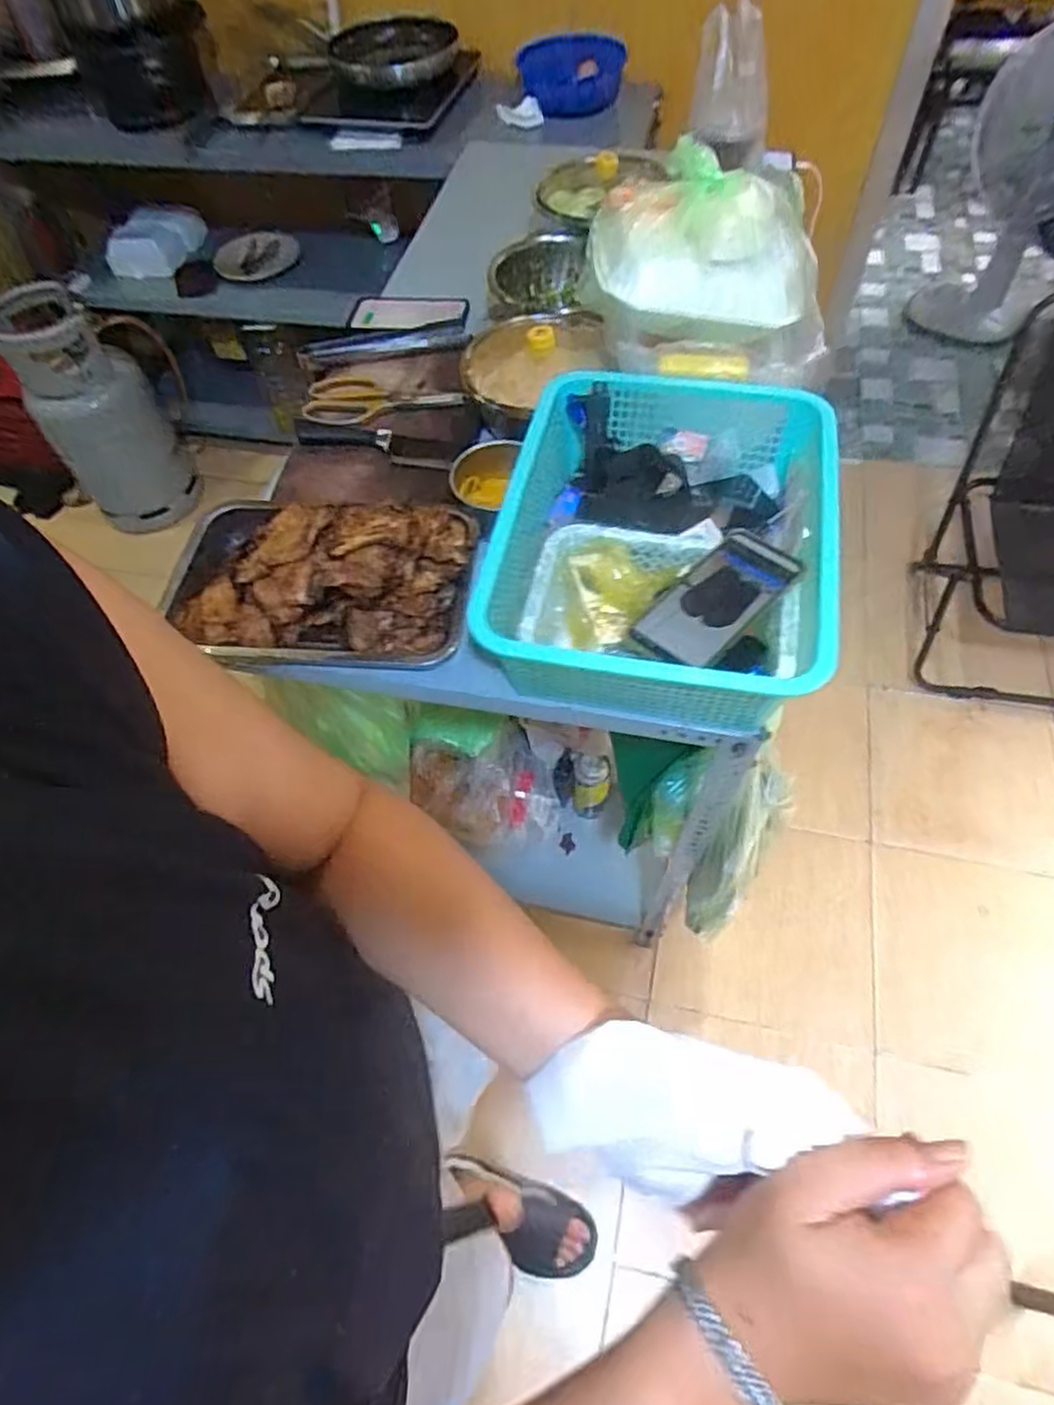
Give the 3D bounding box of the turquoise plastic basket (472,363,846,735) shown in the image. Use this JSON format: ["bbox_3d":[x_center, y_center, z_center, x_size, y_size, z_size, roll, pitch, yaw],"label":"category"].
[{"bbox_3d":[0.132,-0.158,0.706,0.301,0.111,0.383,10,59,10],"label":"turquoise plastic basket"}]

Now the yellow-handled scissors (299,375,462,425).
[{"bbox_3d":[-0.179,-0.391,0.916,0.203,0.027,0.069,-2,58,2],"label":"yellow-handled scissors"}]

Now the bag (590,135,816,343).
[{"bbox_3d":[0.197,-0.494,0.774,0.246,0.138,0.136,6,59,7],"label":"bag"}]

